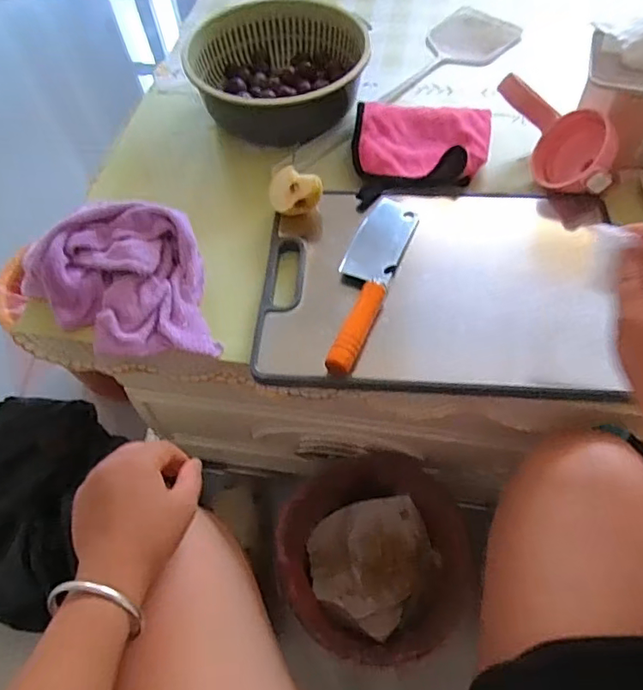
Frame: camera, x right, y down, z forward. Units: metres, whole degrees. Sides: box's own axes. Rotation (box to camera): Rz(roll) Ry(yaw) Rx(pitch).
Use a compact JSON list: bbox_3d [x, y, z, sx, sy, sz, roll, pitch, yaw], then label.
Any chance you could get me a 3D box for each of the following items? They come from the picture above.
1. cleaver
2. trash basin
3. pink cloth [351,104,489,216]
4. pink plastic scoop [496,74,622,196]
[{"bbox_3d":[0.039,-0.062,0.512,0.049,0.025,0.195,18,60,13],"label":"cleaver"},{"bbox_3d":[0.067,0.283,0.671,0.219,0.136,0.204,-1,58,2],"label":"trash basin"},{"bbox_3d":[0.124,-0.225,0.618,0.173,0.043,0.142,-2,58,1],"label":"pink cloth"},{"bbox_3d":[0.257,-0.226,0.585,0.076,0.071,0.159,-38,64,-20],"label":"pink plastic scoop"}]

